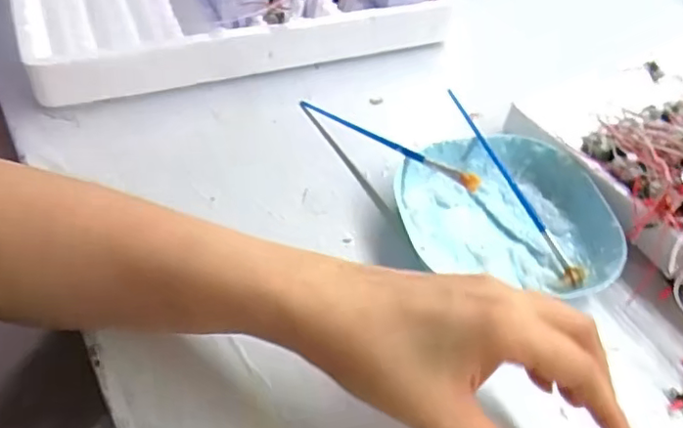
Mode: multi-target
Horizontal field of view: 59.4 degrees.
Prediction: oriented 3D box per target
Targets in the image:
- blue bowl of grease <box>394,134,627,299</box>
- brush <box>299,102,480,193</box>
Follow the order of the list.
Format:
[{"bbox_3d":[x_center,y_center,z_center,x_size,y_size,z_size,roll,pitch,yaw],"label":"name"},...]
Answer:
[{"bbox_3d":[0.106,-0.010,0.384,0.136,0.033,0.113,14,49,4],"label":"blue bowl of grease"},{"bbox_3d":[0.027,-0.050,0.411,0.012,0.013,0.159,-35,45,-26],"label":"brush"}]

